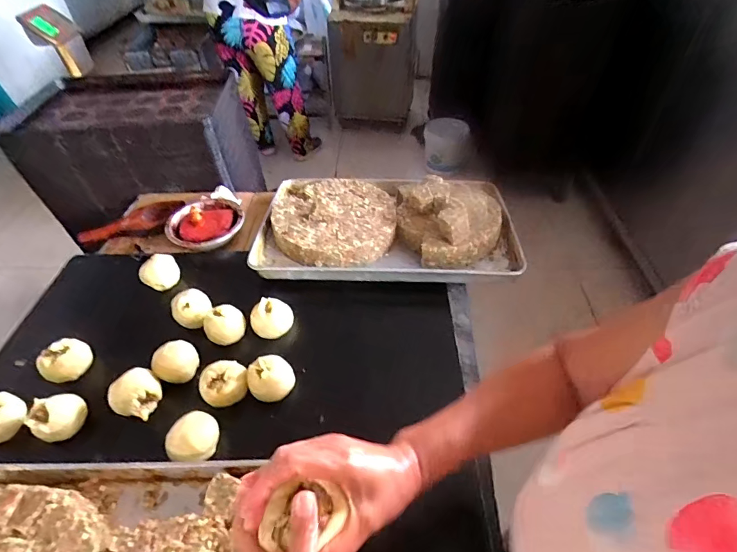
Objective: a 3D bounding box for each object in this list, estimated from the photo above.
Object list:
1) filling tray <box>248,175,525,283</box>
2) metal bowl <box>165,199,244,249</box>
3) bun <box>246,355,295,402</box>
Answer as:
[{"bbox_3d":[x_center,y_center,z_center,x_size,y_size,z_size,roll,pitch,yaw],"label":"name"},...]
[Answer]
[{"bbox_3d":[0.044,-0.147,1.001,0.610,0.103,0.381,1,46,2],"label":"filling tray"},{"bbox_3d":[-0.409,-0.134,1.042,0.186,0.042,0.186,-1,46,1],"label":"metal bowl"},{"bbox_3d":[-0.170,0.182,0.719,0.078,0.059,0.066,-18,49,-16],"label":"bun"}]

